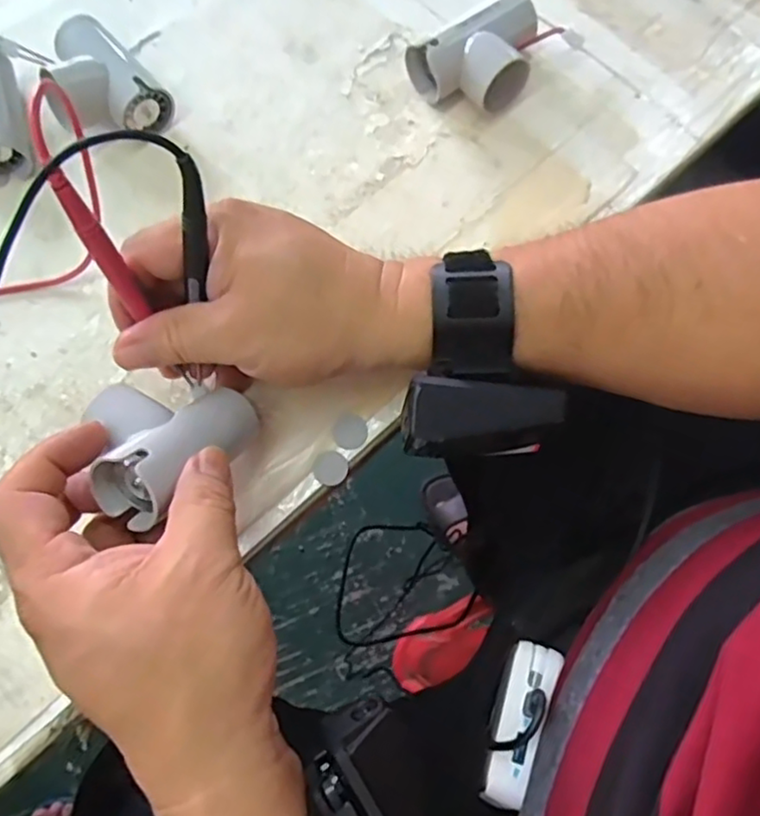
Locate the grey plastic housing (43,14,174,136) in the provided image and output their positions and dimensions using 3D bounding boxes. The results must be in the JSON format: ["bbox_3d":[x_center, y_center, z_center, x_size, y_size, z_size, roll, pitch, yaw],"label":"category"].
[{"bbox_3d":[-0.167,-0.190,0.392,0.063,0.038,0.081,-38,75,-10],"label":"grey plastic housing"}]

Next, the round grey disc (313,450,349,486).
[{"bbox_3d":[-0.025,0.030,0.340,0.018,0.004,0.017,0,72,1],"label":"round grey disc"}]

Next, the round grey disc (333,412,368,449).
[{"bbox_3d":[-0.015,0.012,0.345,0.018,0.004,0.018,0,72,1],"label":"round grey disc"}]

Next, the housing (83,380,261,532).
[{"bbox_3d":[-0.097,0.015,0.298,0.057,0.035,0.072,31,34,13],"label":"housing"}]

